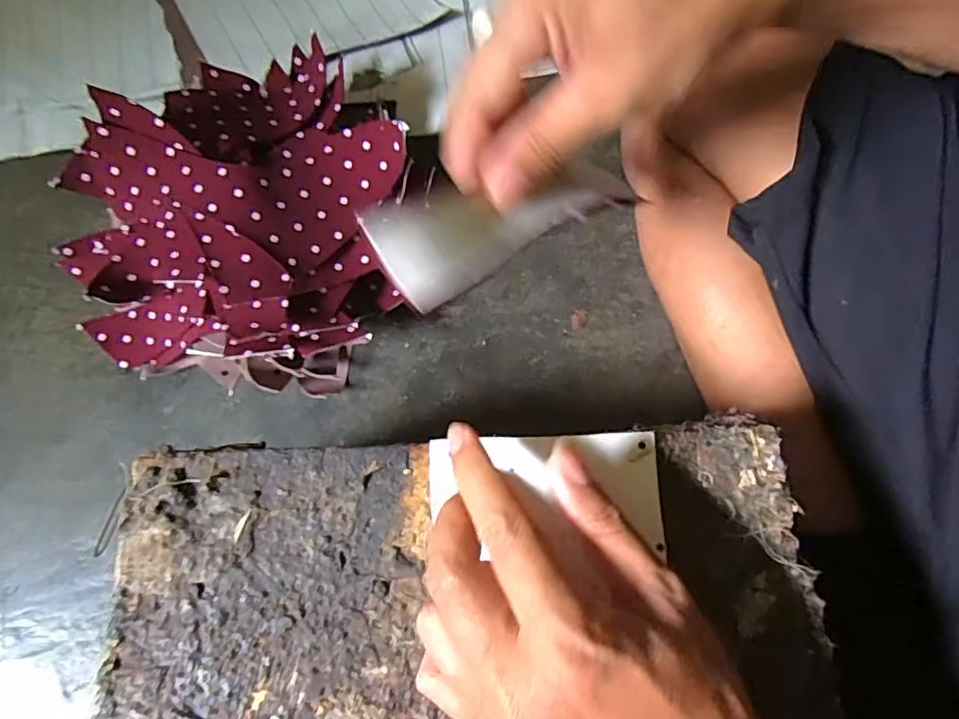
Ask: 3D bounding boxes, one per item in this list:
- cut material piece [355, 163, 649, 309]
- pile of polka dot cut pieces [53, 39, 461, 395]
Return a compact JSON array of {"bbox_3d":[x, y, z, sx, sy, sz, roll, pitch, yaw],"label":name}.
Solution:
[{"bbox_3d":[0.016,-0.059,0.266,0.142,0.009,0.042,-23,109,-32],"label":"cut material piece"},{"bbox_3d":[-0.162,-0.104,0.434,0.228,0.116,0.253,19,75,6],"label":"pile of polka dot cut pieces"}]

